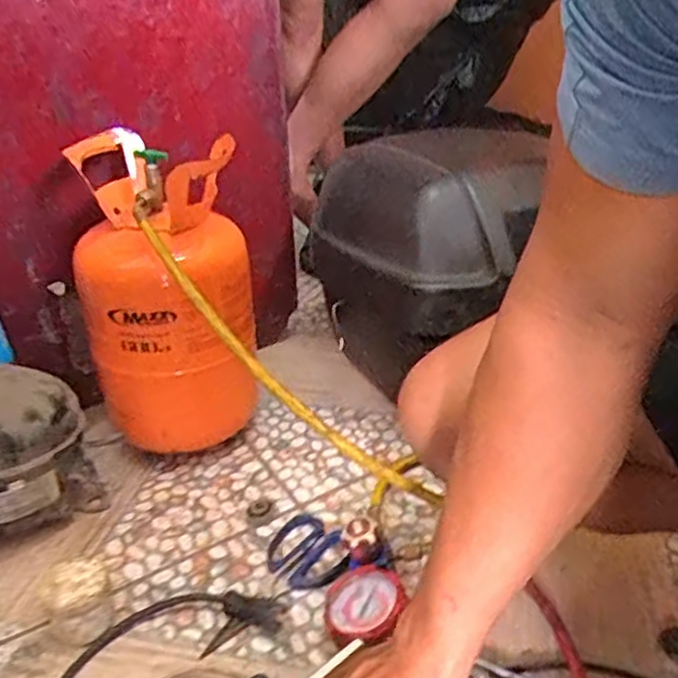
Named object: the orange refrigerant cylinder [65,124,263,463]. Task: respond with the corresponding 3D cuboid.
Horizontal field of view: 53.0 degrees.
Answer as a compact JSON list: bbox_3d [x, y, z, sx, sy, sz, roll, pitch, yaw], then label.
[{"bbox_3d":[-0.189,-0.036,0.773,0.177,0.348,0.174,-7,30,-9],"label":"orange refrigerant cylinder"}]

